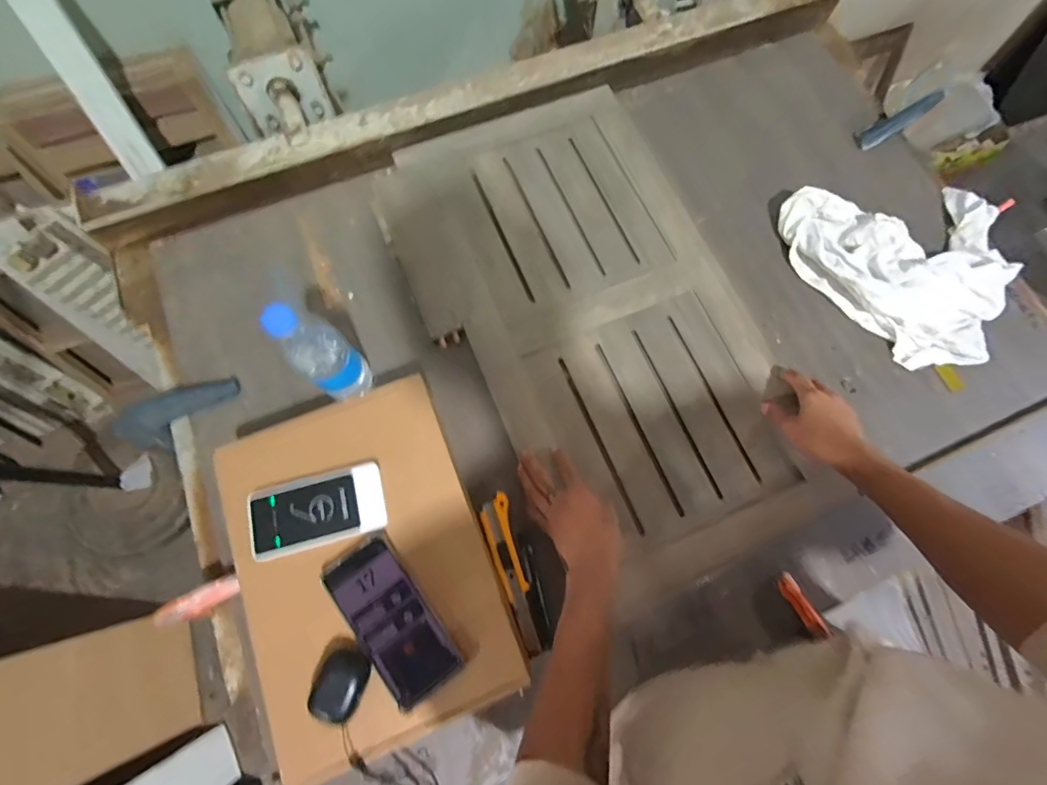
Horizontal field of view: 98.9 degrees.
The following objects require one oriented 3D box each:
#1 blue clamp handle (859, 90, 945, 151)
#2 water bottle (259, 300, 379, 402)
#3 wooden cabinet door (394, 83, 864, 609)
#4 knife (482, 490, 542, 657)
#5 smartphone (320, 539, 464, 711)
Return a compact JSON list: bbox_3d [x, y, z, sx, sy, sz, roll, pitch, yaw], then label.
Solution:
[{"bbox_3d":[0.641,-0.464,0.761,0.146,0.015,0.034,-31,76,7],"label":"blue clamp handle"},{"bbox_3d":[-0.235,-0.043,0.532,0.060,0.213,0.061,-31,77,-9],"label":"water bottle"},{"bbox_3d":[0.114,-0.117,0.651,0.382,0.015,0.735,-22,75,-7],"label":"wooden cabinet door"},{"bbox_3d":[-0.015,0.221,0.553,0.035,0.008,0.183,-16,75,-6],"label":"knife"},{"bbox_3d":[-0.136,0.235,0.464,0.074,0.013,0.159,-36,78,-11],"label":"smartphone"}]

